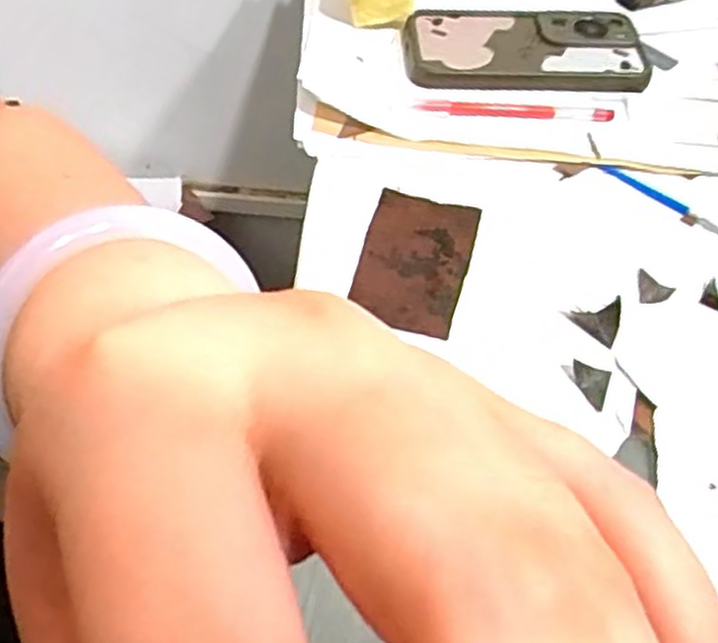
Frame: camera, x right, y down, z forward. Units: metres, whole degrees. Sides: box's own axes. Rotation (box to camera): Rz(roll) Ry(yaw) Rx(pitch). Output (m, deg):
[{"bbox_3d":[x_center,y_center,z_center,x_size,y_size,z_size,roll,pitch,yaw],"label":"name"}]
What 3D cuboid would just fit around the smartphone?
[{"bbox_3d":[0.111,-0.185,0.520,0.159,0.015,0.082,2,51,-3],"label":"smartphone"}]

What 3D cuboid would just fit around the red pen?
[{"bbox_3d":[0.097,-0.134,0.483,0.125,0.007,0.013,2,51,-4],"label":"red pen"}]

